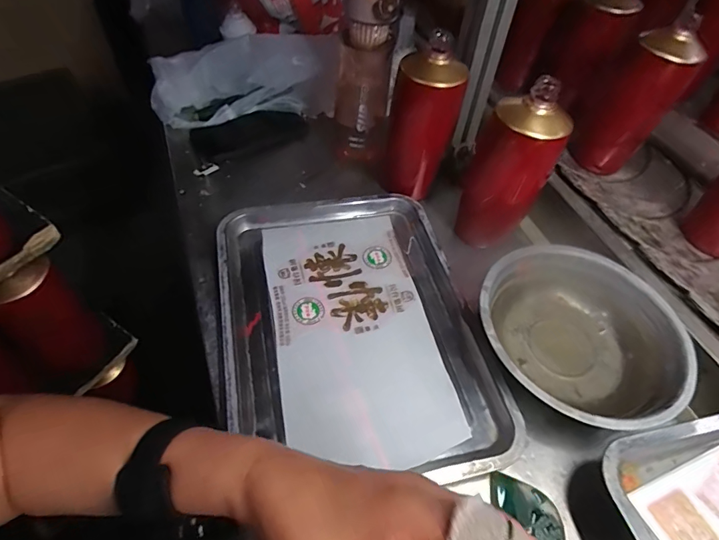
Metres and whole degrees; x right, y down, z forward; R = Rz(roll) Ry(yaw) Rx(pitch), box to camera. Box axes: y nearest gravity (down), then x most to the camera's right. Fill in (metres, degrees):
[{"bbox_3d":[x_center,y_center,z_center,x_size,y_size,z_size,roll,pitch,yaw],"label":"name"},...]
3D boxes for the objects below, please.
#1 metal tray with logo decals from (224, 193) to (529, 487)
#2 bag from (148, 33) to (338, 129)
[{"bbox_3d":[-0.010,0.048,0.449,0.251,0.033,0.335,-12,55,-10],"label":"metal tray with logo decals"},{"bbox_3d":[-0.172,-0.280,0.641,0.266,0.111,0.093,-12,55,-10],"label":"bag"}]

